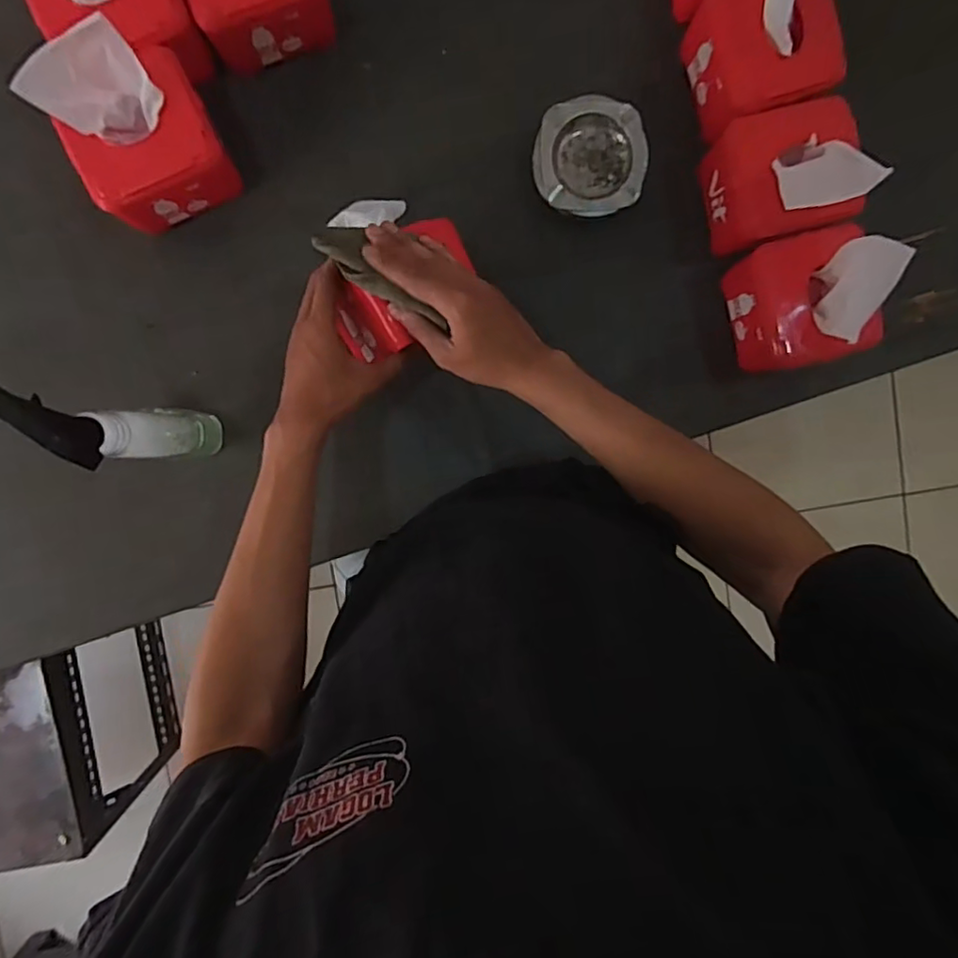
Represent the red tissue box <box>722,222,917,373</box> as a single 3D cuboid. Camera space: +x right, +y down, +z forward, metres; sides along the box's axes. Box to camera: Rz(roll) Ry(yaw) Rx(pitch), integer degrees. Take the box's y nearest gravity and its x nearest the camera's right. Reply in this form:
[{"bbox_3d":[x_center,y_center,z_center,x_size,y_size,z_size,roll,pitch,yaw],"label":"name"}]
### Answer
[{"bbox_3d":[0.342,-0.184,0.602,0.105,0.141,0.126,-9,96,-2],"label":"red tissue box"}]

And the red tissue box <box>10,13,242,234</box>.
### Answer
[{"bbox_3d":[-0.320,-0.326,0.559,0.129,0.140,0.121,-33,96,-1],"label":"red tissue box"}]

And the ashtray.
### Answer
[{"bbox_3d":[0.120,-0.346,0.631,0.121,0.035,0.119,-6,96,-3],"label":"ashtray"}]

